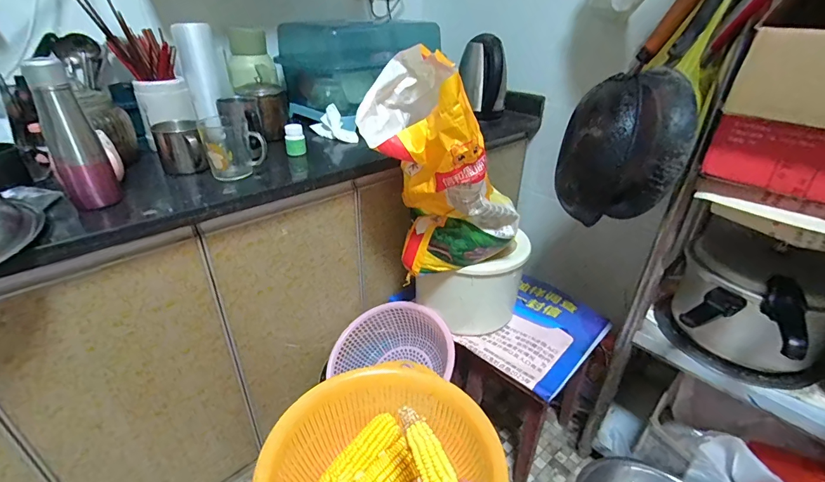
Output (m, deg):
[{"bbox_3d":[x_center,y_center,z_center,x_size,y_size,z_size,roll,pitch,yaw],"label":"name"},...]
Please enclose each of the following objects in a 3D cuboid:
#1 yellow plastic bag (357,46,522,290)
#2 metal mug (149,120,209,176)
[{"bbox_3d":[0.055,-0.124,0.803,0.302,0.419,0.215,10,31,14],"label":"yellow plastic bag"},{"bbox_3d":[-0.455,-0.180,0.785,0.078,0.091,0.094,-15,34,-26],"label":"metal mug"}]

